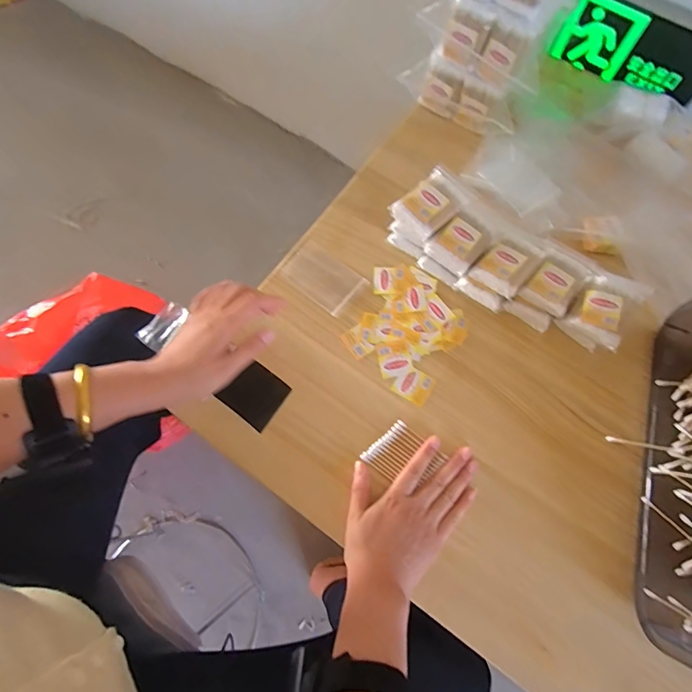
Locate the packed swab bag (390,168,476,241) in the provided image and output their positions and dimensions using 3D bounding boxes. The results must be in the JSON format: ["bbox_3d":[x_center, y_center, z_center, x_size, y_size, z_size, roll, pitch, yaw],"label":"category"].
[{"bbox_3d":[0.106,-0.175,0.531,0.079,0.025,0.063,-37,75,-12],"label":"packed swab bag"}]

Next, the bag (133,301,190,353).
[{"bbox_3d":[-0.227,-0.025,0.535,0.035,0.006,0.063,41,79,13],"label":"bag"}]

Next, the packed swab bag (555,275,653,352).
[{"bbox_3d":[0.297,-0.042,0.498,0.065,0.018,0.097,34,82,21],"label":"packed swab bag"}]

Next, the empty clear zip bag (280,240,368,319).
[{"bbox_3d":[-0.030,-0.091,0.569,0.101,0.005,0.066,39,78,13],"label":"empty clear zip bag"}]

